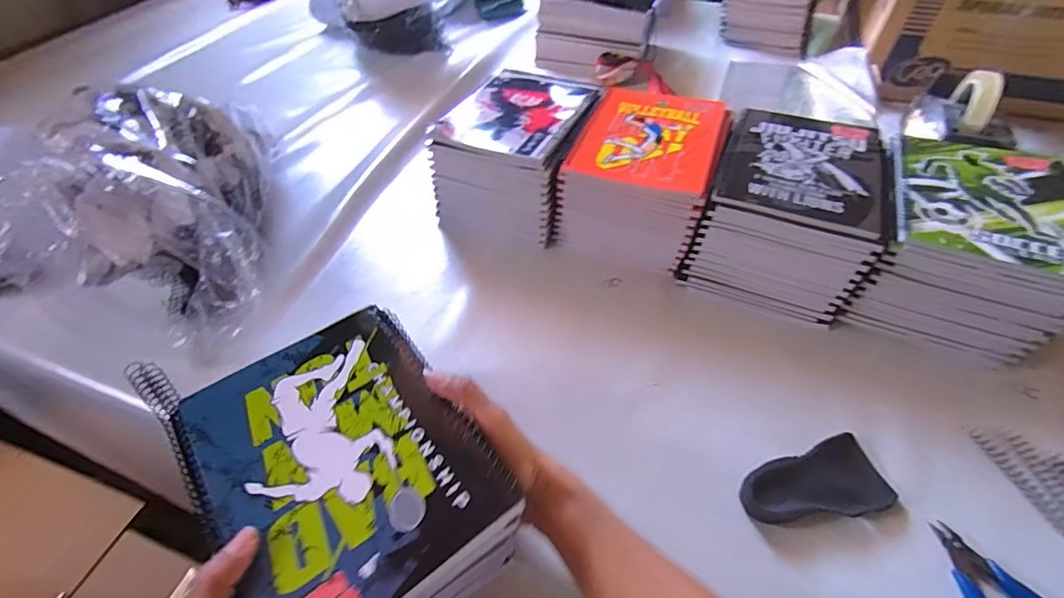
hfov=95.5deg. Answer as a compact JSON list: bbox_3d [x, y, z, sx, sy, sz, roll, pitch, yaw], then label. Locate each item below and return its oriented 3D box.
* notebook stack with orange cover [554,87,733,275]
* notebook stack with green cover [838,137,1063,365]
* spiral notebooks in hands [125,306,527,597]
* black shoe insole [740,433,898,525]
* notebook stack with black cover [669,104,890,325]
[{"bbox_3d":[0.138,-0.152,0.597,0.157,0.114,0.191,17,53,16],"label":"notebook stack with orange cover"},{"bbox_3d":[0.440,-0.059,0.505,0.153,0.112,0.203,19,53,18],"label":"notebook stack with green cover"},{"bbox_3d":[-0.135,0.121,0.347,0.161,0.094,0.217,-30,55,-23],"label":"spiral notebooks in hands"},{"bbox_3d":[0.231,0.153,0.392,0.119,0.014,0.059,-17,51,-11],"label":"black shoe insole"},{"bbox_3d":[0.287,-0.103,0.547,0.161,0.114,0.205,19,53,18],"label":"notebook stack with black cover"}]

